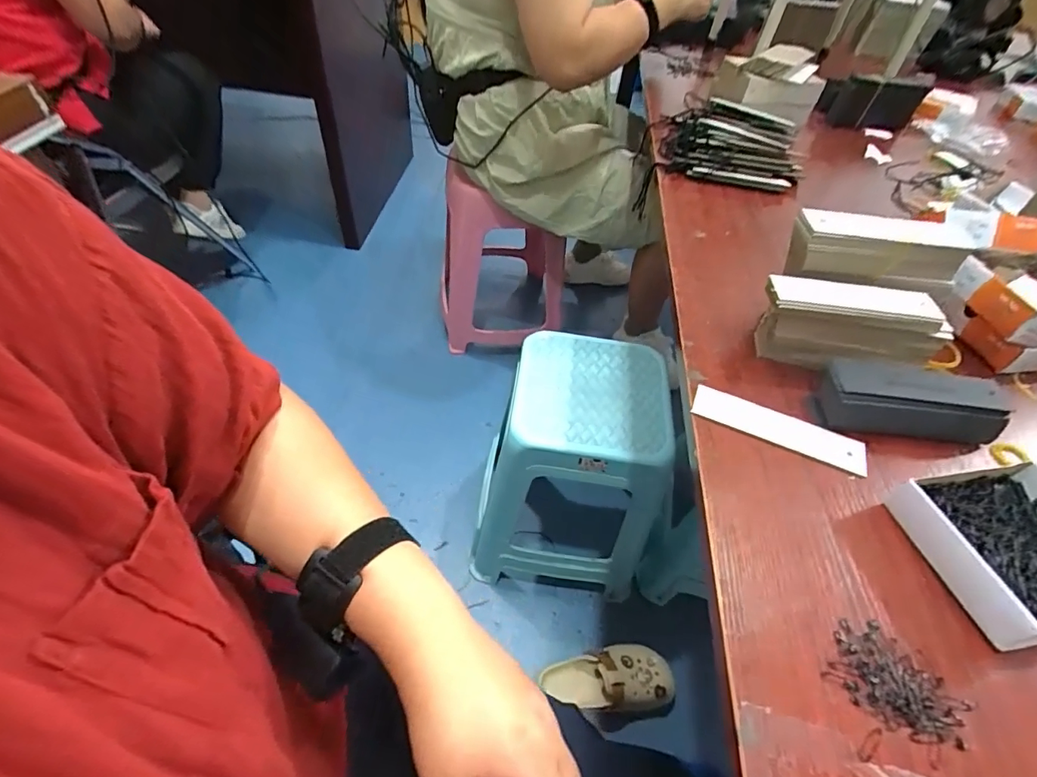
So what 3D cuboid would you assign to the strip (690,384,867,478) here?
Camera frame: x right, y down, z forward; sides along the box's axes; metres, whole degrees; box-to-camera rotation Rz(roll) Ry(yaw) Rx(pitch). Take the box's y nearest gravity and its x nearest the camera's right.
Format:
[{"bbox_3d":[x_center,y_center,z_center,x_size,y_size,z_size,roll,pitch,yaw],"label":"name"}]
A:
[{"bbox_3d":[0.194,0.029,0.358,0.124,0.004,0.032,21,57,10],"label":"strip"}]

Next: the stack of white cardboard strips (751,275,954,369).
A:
[{"bbox_3d":[0.261,-0.047,0.390,0.137,0.067,0.035,8,48,0],"label":"stack of white cardboard strips"}]

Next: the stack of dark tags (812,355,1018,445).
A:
[{"bbox_3d":[0.295,0.009,0.363,0.134,0.036,0.045,9,48,1],"label":"stack of dark tags"}]

